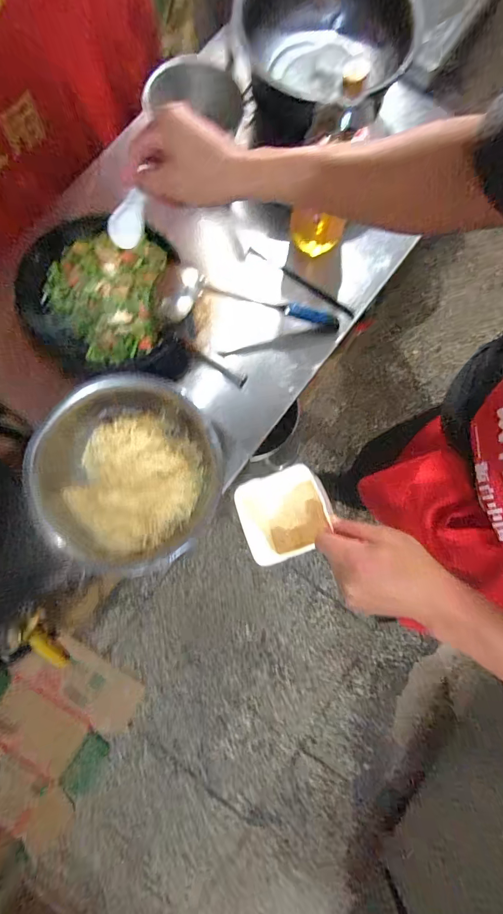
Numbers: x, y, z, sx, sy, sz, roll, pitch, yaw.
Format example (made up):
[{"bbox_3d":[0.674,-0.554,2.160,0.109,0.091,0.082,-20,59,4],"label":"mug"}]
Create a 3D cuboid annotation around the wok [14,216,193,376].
[{"bbox_3d":[-0.286,-0.319,0.745,0.298,0.071,0.280,0,82,-2],"label":"wok"}]

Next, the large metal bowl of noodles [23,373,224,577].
[{"bbox_3d":[-0.219,0.036,0.688,0.304,0.133,0.323,0,82,-2],"label":"large metal bowl of noodles"}]

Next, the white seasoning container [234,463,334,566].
[{"bbox_3d":[0.038,0.069,0.463,0.099,0.072,0.093,-19,79,-3],"label":"white seasoning container"}]

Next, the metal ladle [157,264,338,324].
[{"bbox_3d":[-0.003,-0.303,0.750,0.361,0.050,0.104,2,79,-12],"label":"metal ladle"}]

